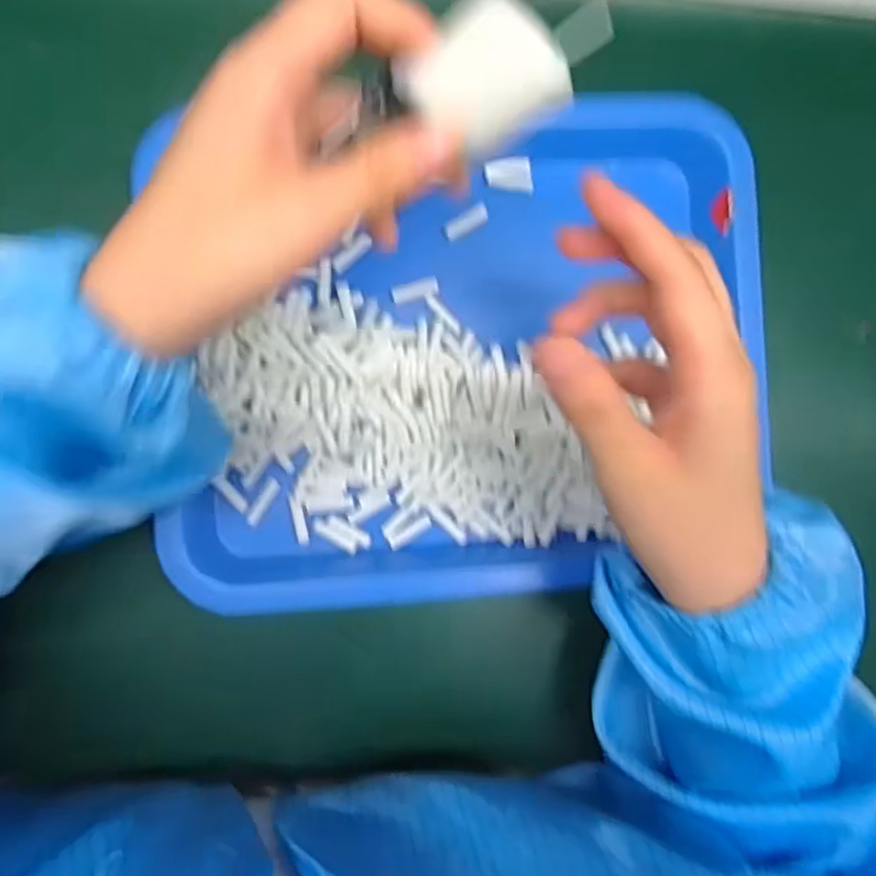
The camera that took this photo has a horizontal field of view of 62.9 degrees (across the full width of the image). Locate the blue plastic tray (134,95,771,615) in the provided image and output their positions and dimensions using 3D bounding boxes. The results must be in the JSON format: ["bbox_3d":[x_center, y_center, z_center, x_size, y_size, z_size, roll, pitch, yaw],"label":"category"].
[{"bbox_3d":[0.013,-0.043,0.345,0.281,0.033,0.242,-5,92,-5],"label":"blue plastic tray"}]

